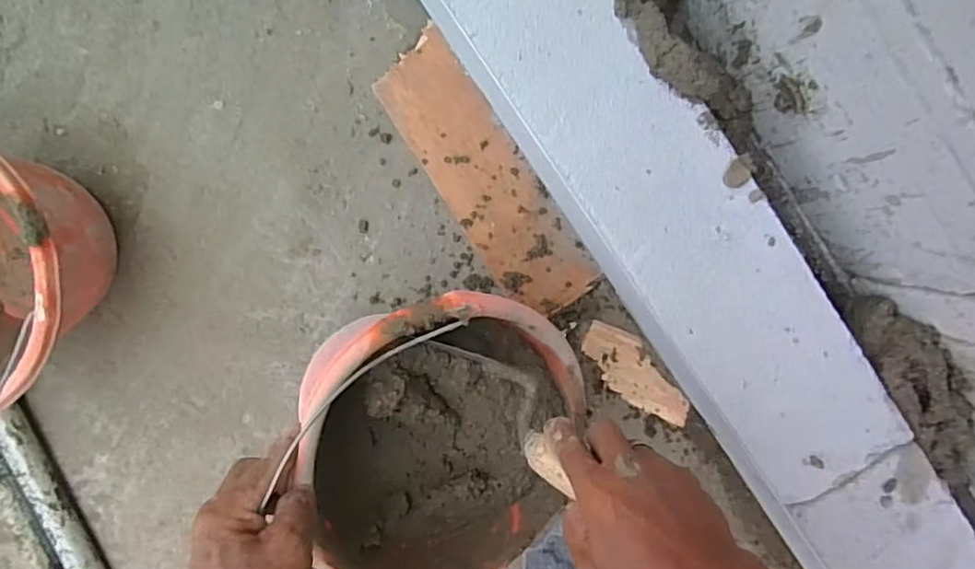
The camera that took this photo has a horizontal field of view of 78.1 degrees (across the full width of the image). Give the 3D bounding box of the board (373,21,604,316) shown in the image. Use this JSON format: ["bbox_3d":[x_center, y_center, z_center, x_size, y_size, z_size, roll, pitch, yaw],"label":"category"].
[{"bbox_3d":[-0.001,-0.099,0.589,0.090,0.010,0.281,-35,96,5],"label":"board"}]

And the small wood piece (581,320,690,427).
[{"bbox_3d":[0.152,0.094,0.618,0.052,0.011,0.134,-44,95,6],"label":"small wood piece"}]

